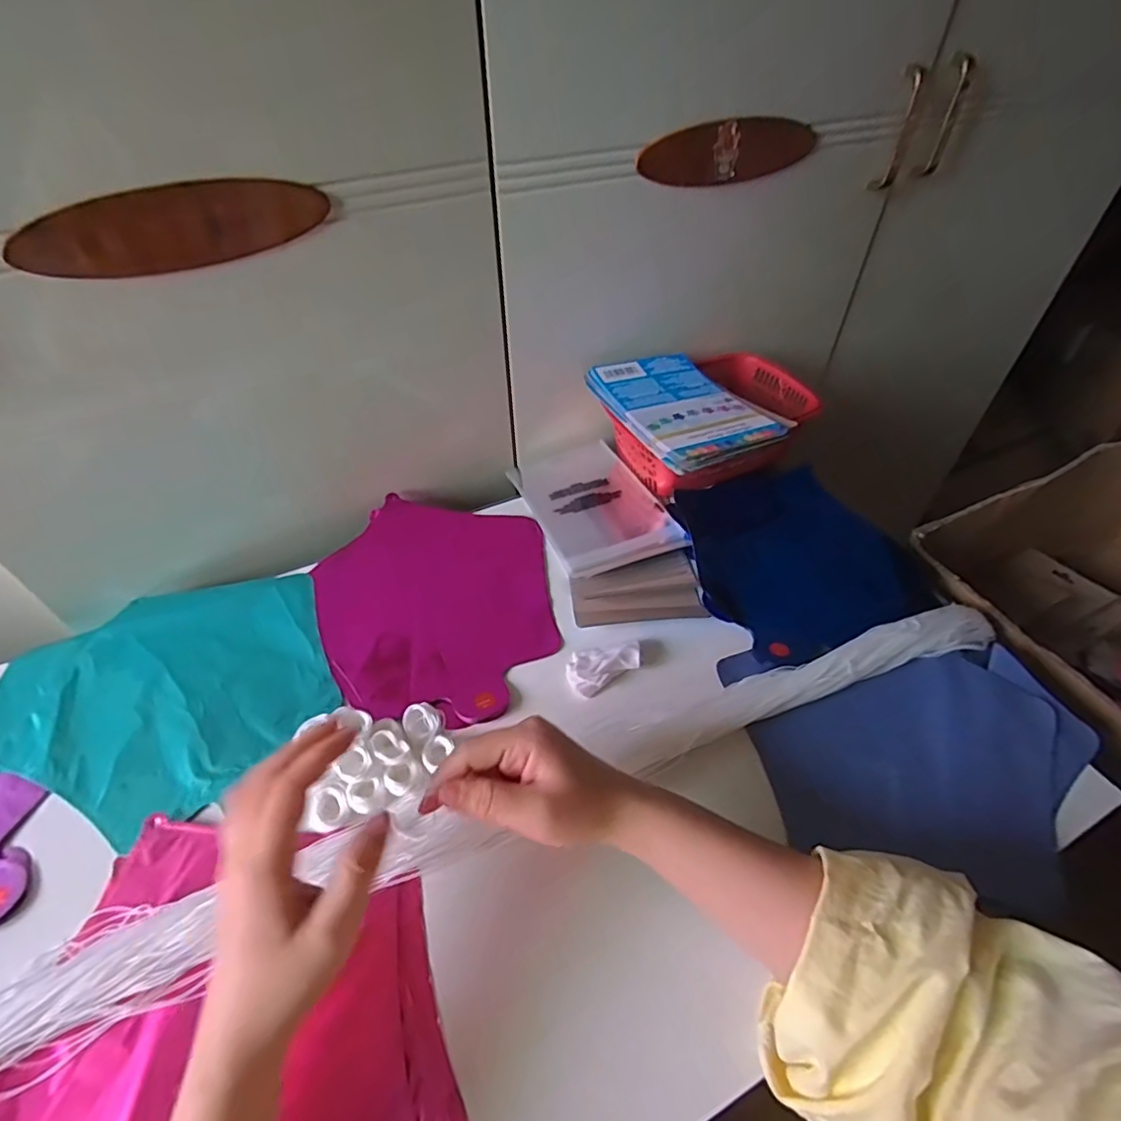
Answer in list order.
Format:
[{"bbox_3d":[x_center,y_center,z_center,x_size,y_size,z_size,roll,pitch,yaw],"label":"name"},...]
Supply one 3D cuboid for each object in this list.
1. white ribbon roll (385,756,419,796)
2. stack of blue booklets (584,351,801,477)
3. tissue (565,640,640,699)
[{"bbox_3d":[-0.109,0.150,0.400,0.023,0.010,0.021,-1,46,1],"label":"white ribbon roll"},{"bbox_3d":[0.116,-0.154,0.560,0.128,0.016,0.182,-21,50,-19],"label":"stack of blue booklets"},{"bbox_3d":[0.033,0.081,0.461,0.058,0.017,0.039,-25,50,-20],"label":"tissue"}]

